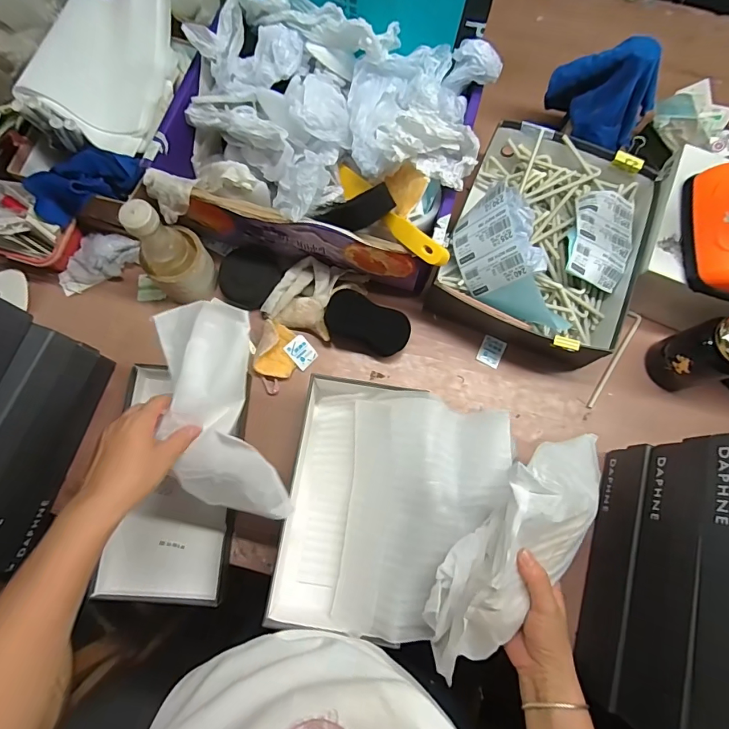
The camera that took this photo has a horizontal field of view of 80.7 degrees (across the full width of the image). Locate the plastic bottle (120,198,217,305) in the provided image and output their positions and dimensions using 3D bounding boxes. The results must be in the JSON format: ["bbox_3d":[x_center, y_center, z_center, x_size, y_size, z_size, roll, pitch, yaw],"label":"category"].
[{"bbox_3d":[-0.267,-0.152,0.583,0.087,0.175,0.075,-39,79,-10],"label":"plastic bottle"}]

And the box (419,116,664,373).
[{"bbox_3d":[0.264,-0.182,0.637,0.256,0.131,0.319,23,77,5],"label":"box"}]

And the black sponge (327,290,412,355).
[{"bbox_3d":[0.001,-0.057,0.637,0.124,0.031,0.082,28,103,-11],"label":"black sponge"}]

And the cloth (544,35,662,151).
[{"bbox_3d":[0.340,-0.388,0.614,0.143,0.119,0.075,29,77,6],"label":"cloth"}]

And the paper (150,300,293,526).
[{"bbox_3d":[-0.160,0.057,0.486,0.109,0.069,0.256,-14,91,-4],"label":"paper"}]

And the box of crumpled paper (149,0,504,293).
[{"bbox_3d":[-0.058,-0.308,0.597,0.404,0.176,0.291,16,76,3],"label":"box of crumpled paper"}]

